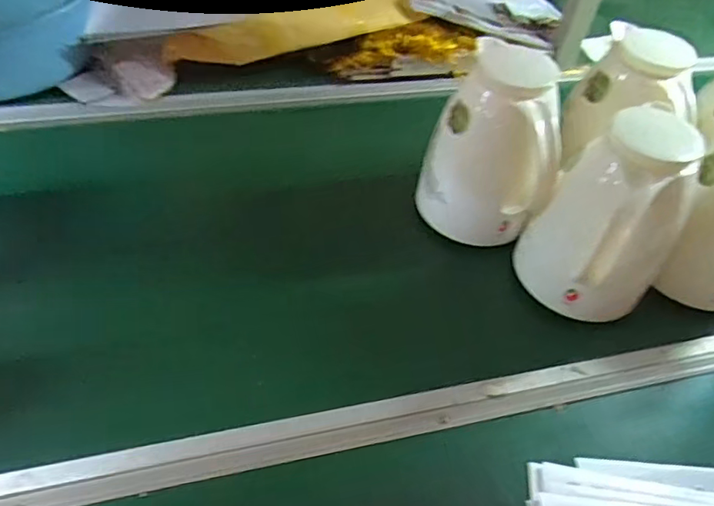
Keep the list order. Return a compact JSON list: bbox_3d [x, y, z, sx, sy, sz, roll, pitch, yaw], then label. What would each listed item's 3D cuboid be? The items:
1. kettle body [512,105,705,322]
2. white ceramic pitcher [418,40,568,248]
[{"bbox_3d":[0.258,-0.029,0.586,0.119,0.196,0.123,-12,53,-16],"label":"kettle body"},{"bbox_3d":[0.151,-0.118,0.636,0.134,0.195,0.139,3,50,-4],"label":"white ceramic pitcher"}]

